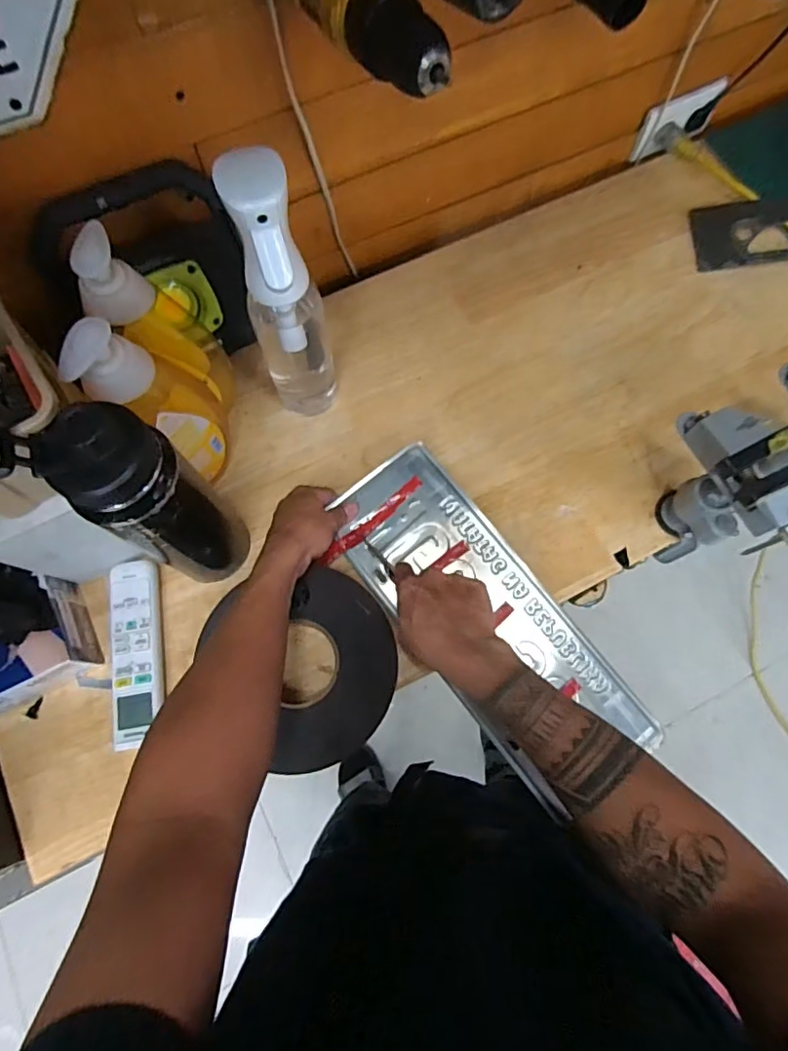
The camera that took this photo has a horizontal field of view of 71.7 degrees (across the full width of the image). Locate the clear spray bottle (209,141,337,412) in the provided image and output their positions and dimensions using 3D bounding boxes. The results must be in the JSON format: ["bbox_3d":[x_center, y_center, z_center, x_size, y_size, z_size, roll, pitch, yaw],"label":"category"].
[{"bbox_3d":[-0.094,-0.184,0.493,0.065,0.280,0.056,-15,73,-4],"label":"clear spray bottle"}]

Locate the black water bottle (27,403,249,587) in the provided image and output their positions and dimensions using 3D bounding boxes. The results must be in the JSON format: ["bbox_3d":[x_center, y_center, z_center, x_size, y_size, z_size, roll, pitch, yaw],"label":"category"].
[{"bbox_3d":[-0.187,-0.019,0.445,0.080,0.263,0.075,0,73,0],"label":"black water bottle"}]

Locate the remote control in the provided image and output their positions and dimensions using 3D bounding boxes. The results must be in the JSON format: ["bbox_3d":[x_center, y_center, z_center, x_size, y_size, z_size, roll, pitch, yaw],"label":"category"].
[{"bbox_3d":[-0.250,0.122,0.533,0.049,0.024,0.172,-8,73,-2],"label":"remote control"}]

